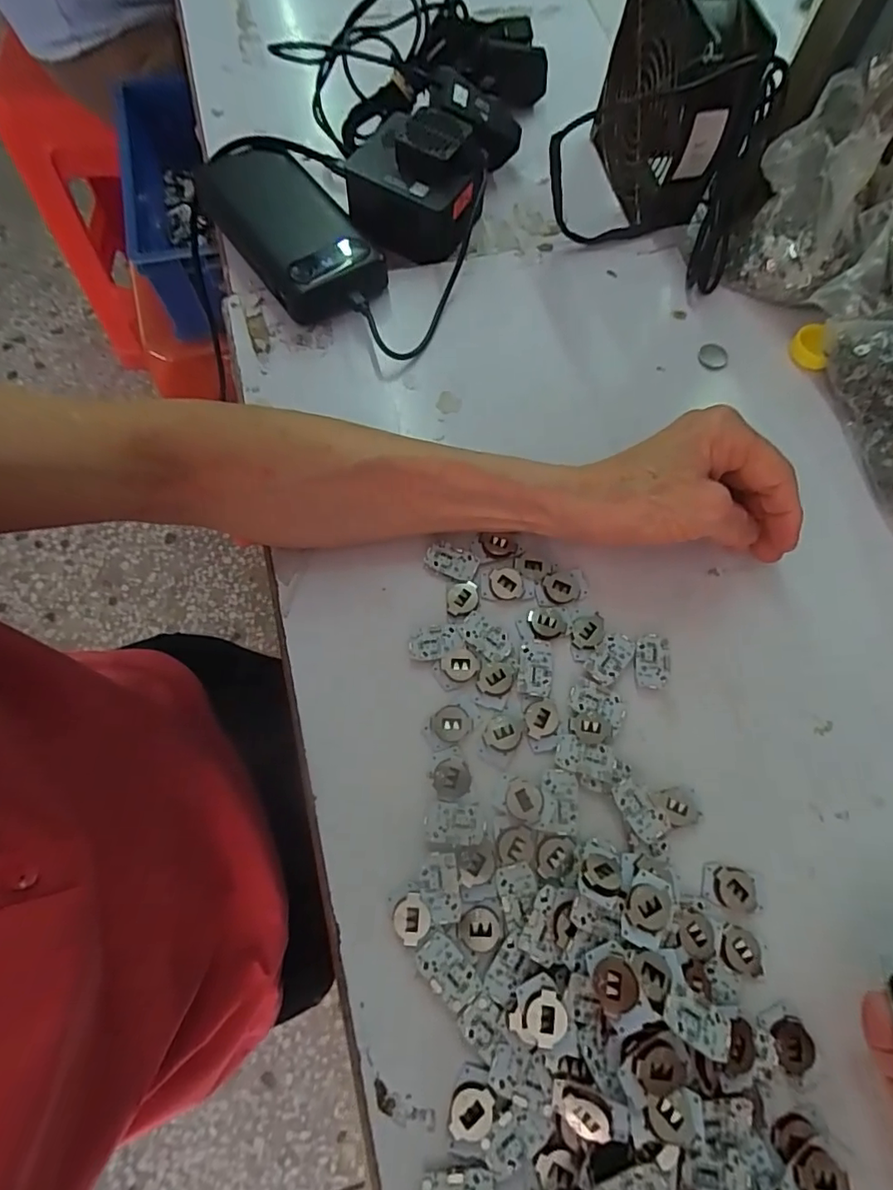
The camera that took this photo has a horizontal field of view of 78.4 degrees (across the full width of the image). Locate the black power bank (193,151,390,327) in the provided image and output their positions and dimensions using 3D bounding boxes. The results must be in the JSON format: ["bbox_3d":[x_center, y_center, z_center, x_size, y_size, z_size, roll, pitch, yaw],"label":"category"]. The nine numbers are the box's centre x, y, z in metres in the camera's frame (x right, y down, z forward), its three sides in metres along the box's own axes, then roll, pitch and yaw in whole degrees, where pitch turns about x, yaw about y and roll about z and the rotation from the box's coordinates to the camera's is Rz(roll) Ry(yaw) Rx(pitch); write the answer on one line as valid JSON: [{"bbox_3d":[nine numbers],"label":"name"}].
[{"bbox_3d":[-0.109,-0.254,0.381,0.074,0.028,0.166,-34,74,-12],"label":"black power bank"}]

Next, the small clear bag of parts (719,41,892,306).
[{"bbox_3d":[0.234,-0.252,0.339,0.072,0.115,0.067,39,74,12],"label":"small clear bag of parts"}]

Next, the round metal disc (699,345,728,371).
[{"bbox_3d":[0.178,-0.159,0.365,0.019,0.005,0.022,24,72,7],"label":"round metal disc"}]

